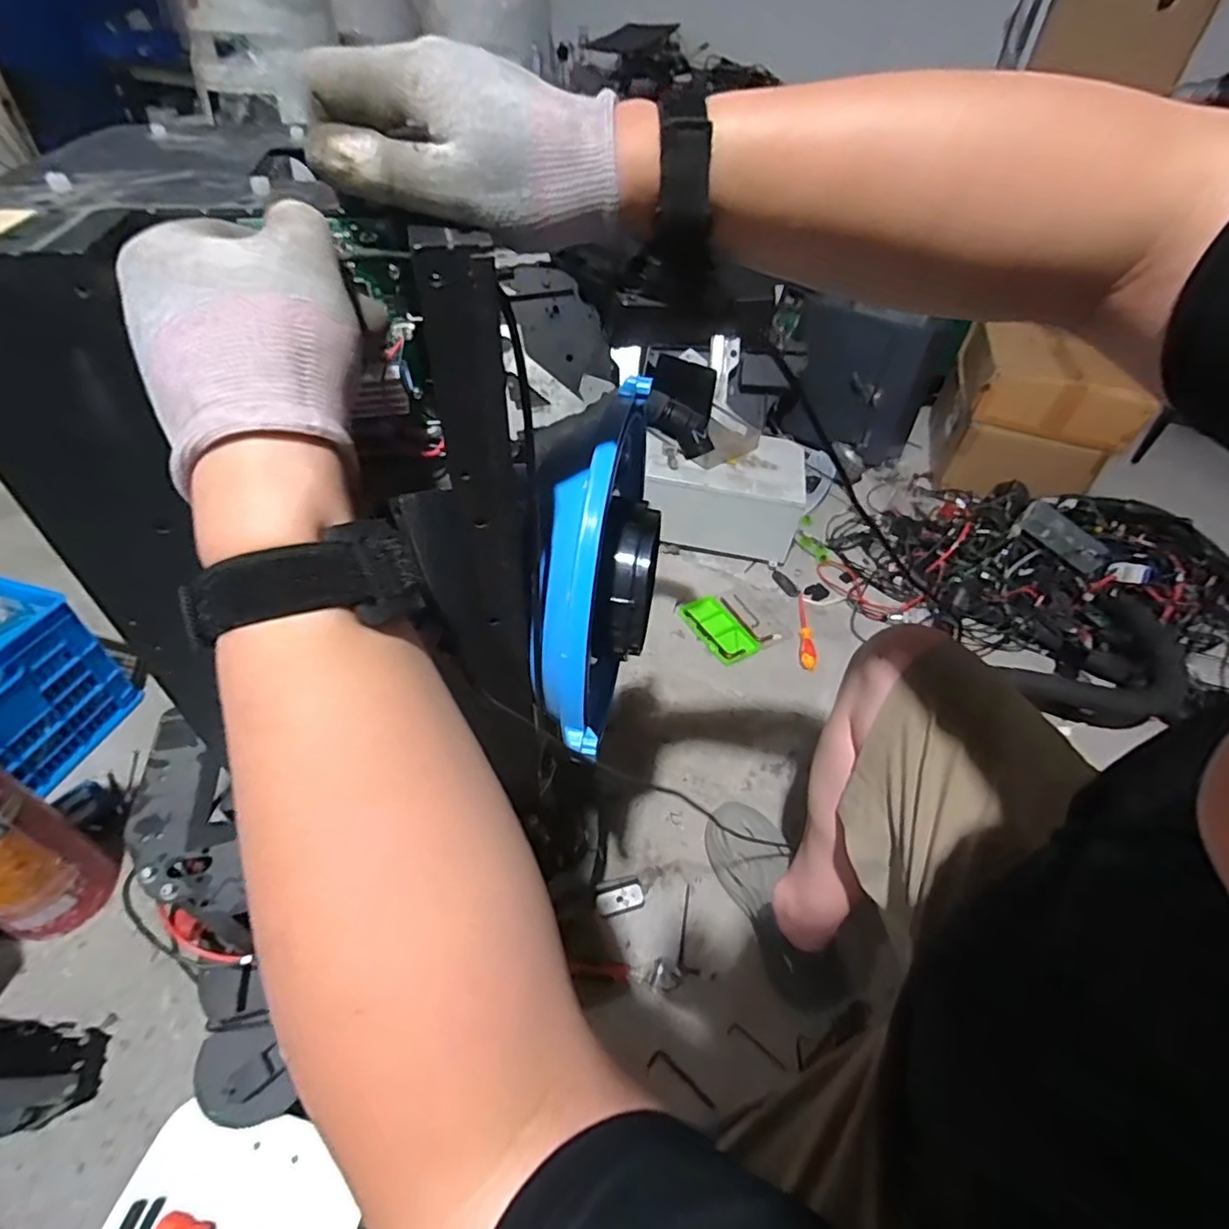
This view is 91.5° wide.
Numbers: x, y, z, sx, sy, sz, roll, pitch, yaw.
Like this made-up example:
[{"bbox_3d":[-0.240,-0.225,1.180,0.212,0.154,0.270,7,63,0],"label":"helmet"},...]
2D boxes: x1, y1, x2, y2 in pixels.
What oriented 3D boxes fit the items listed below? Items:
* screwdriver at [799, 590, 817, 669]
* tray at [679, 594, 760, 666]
[{"bbox_3d":[0.445,0.028,1.379,0.035,0.028,0.250,10,44,7],"label":"screwdriver"},{"bbox_3d":[0.239,0.030,1.371,0.106,0.016,0.194,-22,49,-24],"label":"tray"}]

